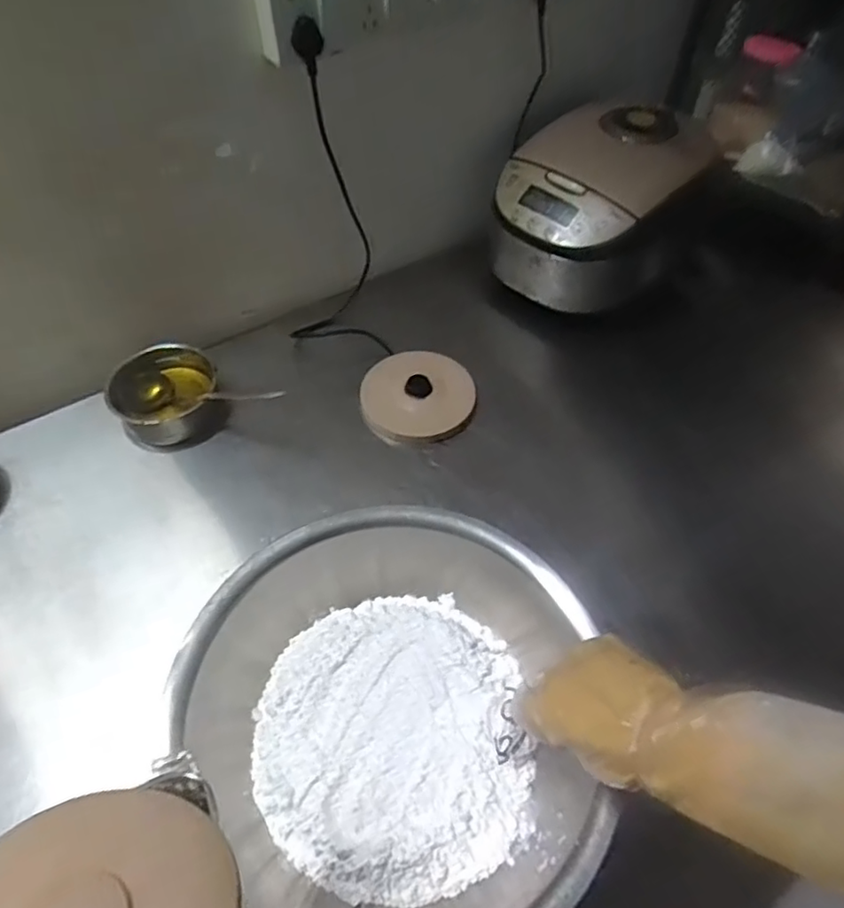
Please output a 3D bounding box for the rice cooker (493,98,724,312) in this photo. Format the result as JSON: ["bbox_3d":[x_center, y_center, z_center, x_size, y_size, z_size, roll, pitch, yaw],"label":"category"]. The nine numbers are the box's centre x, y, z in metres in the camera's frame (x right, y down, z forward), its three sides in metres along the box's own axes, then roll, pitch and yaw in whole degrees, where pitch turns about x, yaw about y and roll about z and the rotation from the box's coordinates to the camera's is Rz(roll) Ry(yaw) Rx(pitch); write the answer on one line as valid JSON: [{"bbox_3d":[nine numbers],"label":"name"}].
[{"bbox_3d":[0.270,-0.373,0.947,0.312,0.232,0.200,-31,58,-23],"label":"rice cooker"}]

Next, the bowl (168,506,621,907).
[{"bbox_3d":[-0.023,0.223,0.550,0.337,0.108,0.381,-30,57,-22],"label":"bowl"}]

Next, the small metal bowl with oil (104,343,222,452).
[{"bbox_3d":[-0.339,-0.074,0.807,0.132,0.077,0.123,0,51,0],"label":"small metal bowl with oil"}]

